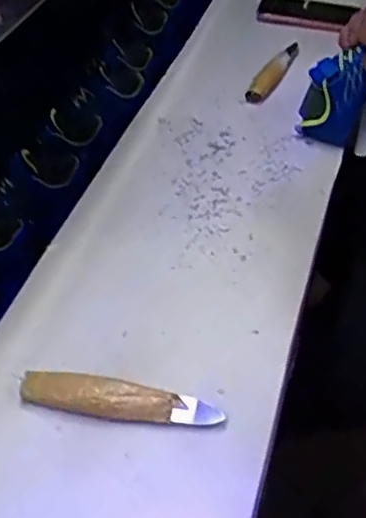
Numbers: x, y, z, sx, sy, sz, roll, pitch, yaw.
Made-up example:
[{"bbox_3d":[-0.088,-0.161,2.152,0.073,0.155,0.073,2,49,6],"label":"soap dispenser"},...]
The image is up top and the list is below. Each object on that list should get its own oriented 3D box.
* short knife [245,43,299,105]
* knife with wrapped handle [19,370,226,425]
[{"bbox_3d":[0.130,-0.267,0.911,0.037,0.013,0.161,19,48,18],"label":"short knife"},{"bbox_3d":[-0.051,0.115,0.513,0.161,0.027,0.025,7,45,7],"label":"knife with wrapped handle"}]

